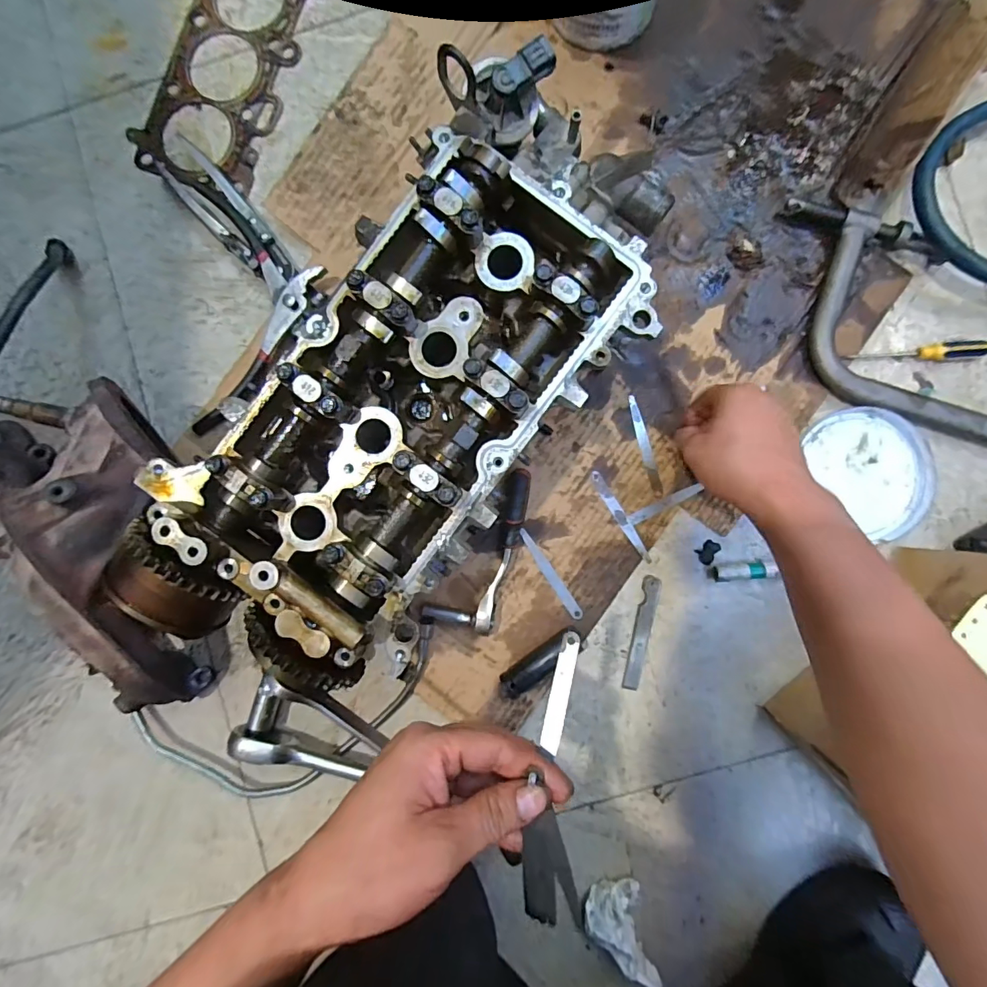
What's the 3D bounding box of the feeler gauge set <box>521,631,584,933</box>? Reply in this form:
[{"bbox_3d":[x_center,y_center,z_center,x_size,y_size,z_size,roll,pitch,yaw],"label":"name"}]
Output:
[{"bbox_3d":[0.037,0.159,0.269,0.031,0.018,0.152,5,78,3],"label":"feeler gauge set"}]

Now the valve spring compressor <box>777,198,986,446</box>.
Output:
[{"bbox_3d":[0.418,-0.139,0.424,0.352,0.023,0.166,20,89,3],"label":"valve spring compressor"}]

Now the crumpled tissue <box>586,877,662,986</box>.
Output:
[{"bbox_3d":[0.108,0.379,0.410,0.052,0.041,0.072,-11,88,2],"label":"crumpled tissue"}]

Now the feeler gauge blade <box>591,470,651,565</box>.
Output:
[{"bbox_3d":[0.119,0.023,0.442,0.010,0.008,0.097,-30,85,0],"label":"feeler gauge blade"}]

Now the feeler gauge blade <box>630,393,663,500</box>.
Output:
[{"bbox_3d":[0.141,-0.044,0.440,0.011,0.004,0.095,-14,88,2],"label":"feeler gauge blade"}]

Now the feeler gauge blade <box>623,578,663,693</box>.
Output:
[{"bbox_3d":[0.138,0.129,0.438,0.017,0.005,0.105,12,90,-1],"label":"feeler gauge blade"}]

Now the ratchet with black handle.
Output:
[{"bbox_3d":[-0.010,0.048,0.431,0.062,0.026,0.151,17,89,3],"label":"ratchet with black handle"}]

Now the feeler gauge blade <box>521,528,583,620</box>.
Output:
[{"bbox_3d":[0.052,0.076,0.440,0.011,0.004,0.096,-34,88,-4],"label":"feeler gauge blade"}]

